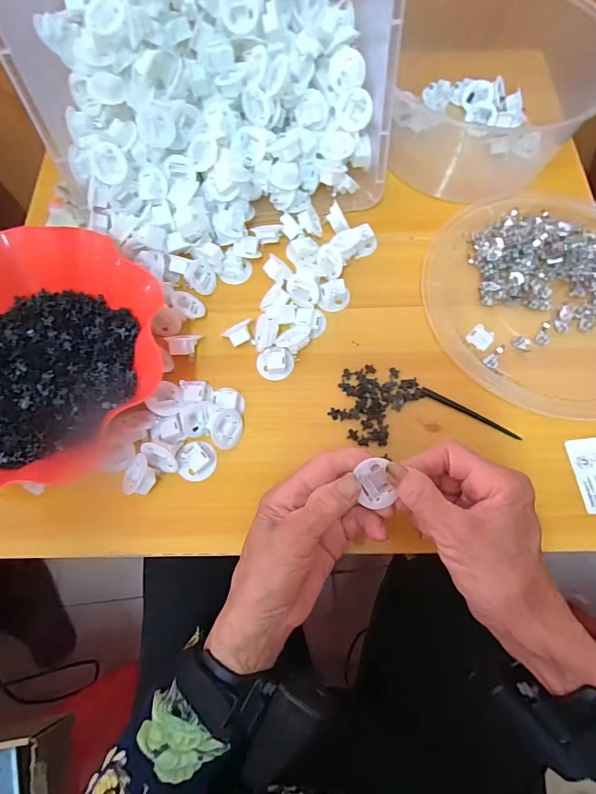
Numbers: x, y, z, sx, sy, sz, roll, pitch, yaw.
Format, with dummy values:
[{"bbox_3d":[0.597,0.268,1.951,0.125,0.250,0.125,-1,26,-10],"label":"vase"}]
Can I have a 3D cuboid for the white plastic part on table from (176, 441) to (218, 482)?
[{"bbox_3d":[-0.082,0.050,0.340,0.030,0.014,0.031,-15,68,-4],"label":"white plastic part on table"}]

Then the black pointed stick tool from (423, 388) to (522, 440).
[{"bbox_3d":[0.145,0.014,0.355,0.086,0.007,0.006,27,71,12],"label":"black pointed stick tool"}]

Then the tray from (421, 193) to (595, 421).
[{"bbox_3d":[0.239,-0.094,0.399,0.232,0.022,0.231,-1,68,2],"label":"tray"}]

